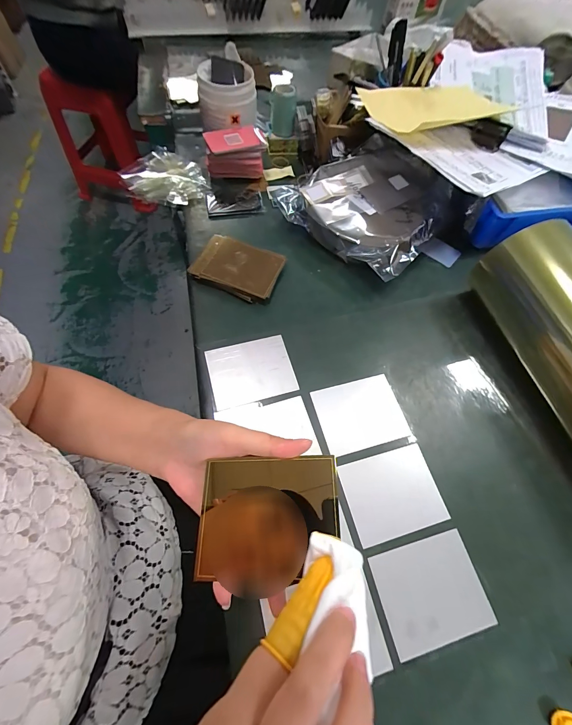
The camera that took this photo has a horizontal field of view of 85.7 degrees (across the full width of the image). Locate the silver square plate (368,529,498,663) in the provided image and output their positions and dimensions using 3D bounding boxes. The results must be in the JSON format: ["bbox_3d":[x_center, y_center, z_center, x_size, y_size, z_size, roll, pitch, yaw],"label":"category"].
[{"bbox_3d":[0.137,0.215,0.292,0.098,0.006,0.078,-12,67,-9],"label":"silver square plate"}]

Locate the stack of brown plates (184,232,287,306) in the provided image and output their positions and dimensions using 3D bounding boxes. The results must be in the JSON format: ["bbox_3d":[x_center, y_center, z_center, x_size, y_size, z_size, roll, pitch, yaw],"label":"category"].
[{"bbox_3d":[-0.068,-0.137,0.439,0.116,0.016,0.086,24,66,7],"label":"stack of brown plates"}]

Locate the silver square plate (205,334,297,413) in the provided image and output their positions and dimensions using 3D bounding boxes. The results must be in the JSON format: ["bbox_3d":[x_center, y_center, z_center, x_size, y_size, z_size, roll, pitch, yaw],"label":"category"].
[{"bbox_3d":[-0.043,0.010,0.379,0.099,0.004,0.079,-14,67,-10],"label":"silver square plate"}]

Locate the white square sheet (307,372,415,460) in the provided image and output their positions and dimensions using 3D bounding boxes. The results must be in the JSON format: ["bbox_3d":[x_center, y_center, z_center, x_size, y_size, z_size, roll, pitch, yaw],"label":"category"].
[{"bbox_3d":[0.087,0.061,0.364,0.096,0.005,0.079,-13,67,-9],"label":"white square sheet"}]

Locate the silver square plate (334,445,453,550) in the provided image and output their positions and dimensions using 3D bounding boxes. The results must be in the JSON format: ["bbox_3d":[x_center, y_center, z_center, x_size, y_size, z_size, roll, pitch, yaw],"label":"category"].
[{"bbox_3d":[0.113,0.138,0.328,0.097,0.004,0.079,-13,67,-9],"label":"silver square plate"}]

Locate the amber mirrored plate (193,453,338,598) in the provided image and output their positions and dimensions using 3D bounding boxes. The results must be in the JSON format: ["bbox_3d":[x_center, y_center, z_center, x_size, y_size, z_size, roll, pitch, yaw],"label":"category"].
[{"bbox_3d":[-0.012,0.114,0.221,0.098,0.009,0.084,-3,68,3],"label":"amber mirrored plate"}]

